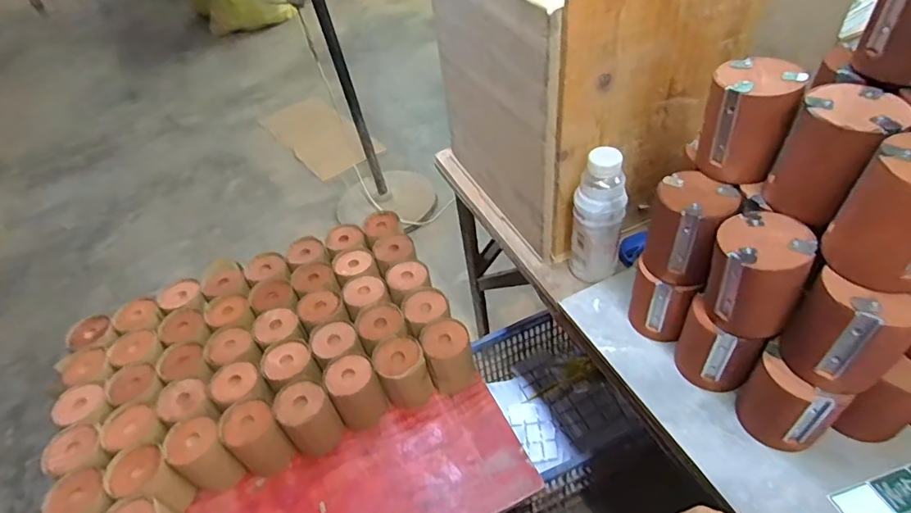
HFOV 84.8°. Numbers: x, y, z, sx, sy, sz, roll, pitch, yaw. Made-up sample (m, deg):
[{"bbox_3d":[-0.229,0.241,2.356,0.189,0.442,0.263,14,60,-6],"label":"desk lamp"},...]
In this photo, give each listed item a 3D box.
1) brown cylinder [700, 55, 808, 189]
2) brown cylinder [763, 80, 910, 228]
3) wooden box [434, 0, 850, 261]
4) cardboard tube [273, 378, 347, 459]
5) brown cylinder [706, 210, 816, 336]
[{"bbox_3d":[0.291,-0.136,0.503,0.075,0.103,0.069,20,52,24],"label":"brown cylinder"},{"bbox_3d":[0.338,-0.092,0.450,0.074,0.099,0.083,27,55,29],"label":"brown cylinder"},{"bbox_3d":[0.243,-0.290,0.754,0.425,0.361,0.343,-22,48,-14],"label":"wooden box"},{"bbox_3d":[-0.244,0.269,0.830,0.078,0.111,0.080,-4,44,3],"label":"cardboard tube"},{"bbox_3d":[0.289,0.017,0.486,0.078,0.101,0.075,16,50,21],"label":"brown cylinder"}]

